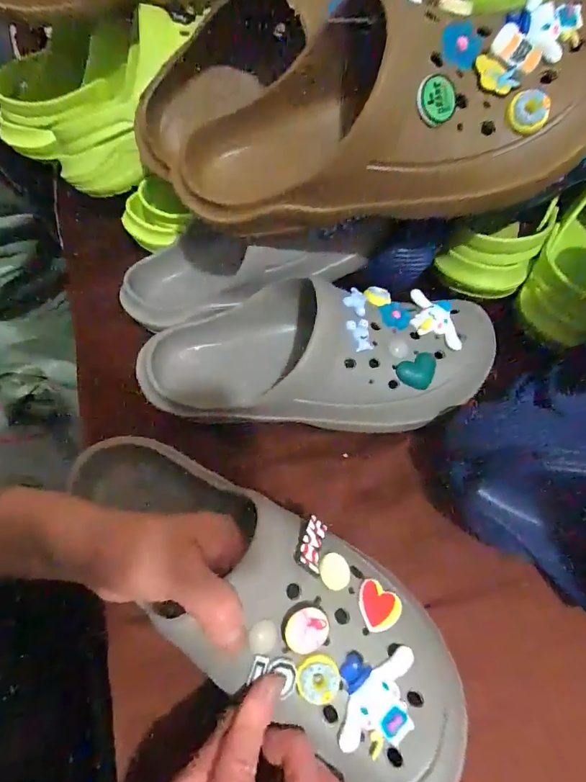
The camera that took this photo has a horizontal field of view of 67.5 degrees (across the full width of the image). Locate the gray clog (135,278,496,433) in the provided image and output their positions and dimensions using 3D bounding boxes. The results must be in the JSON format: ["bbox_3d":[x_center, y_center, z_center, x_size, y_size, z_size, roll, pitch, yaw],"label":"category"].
[{"bbox_3d":[0.016,-0.028,0.360,0.280,0.085,0.111,0,61,1],"label":"gray clog"}]

